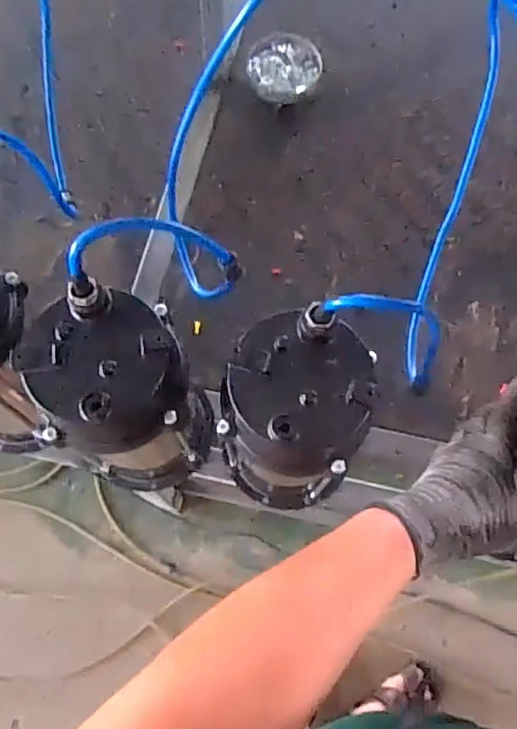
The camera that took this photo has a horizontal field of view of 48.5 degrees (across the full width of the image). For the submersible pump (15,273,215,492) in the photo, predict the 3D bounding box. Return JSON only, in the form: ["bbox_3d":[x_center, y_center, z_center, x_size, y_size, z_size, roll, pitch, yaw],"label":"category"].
[{"bbox_3d":[-0.107,0.050,0.529,0.127,0.256,0.140,-35,75,-12],"label":"submersible pump"}]

